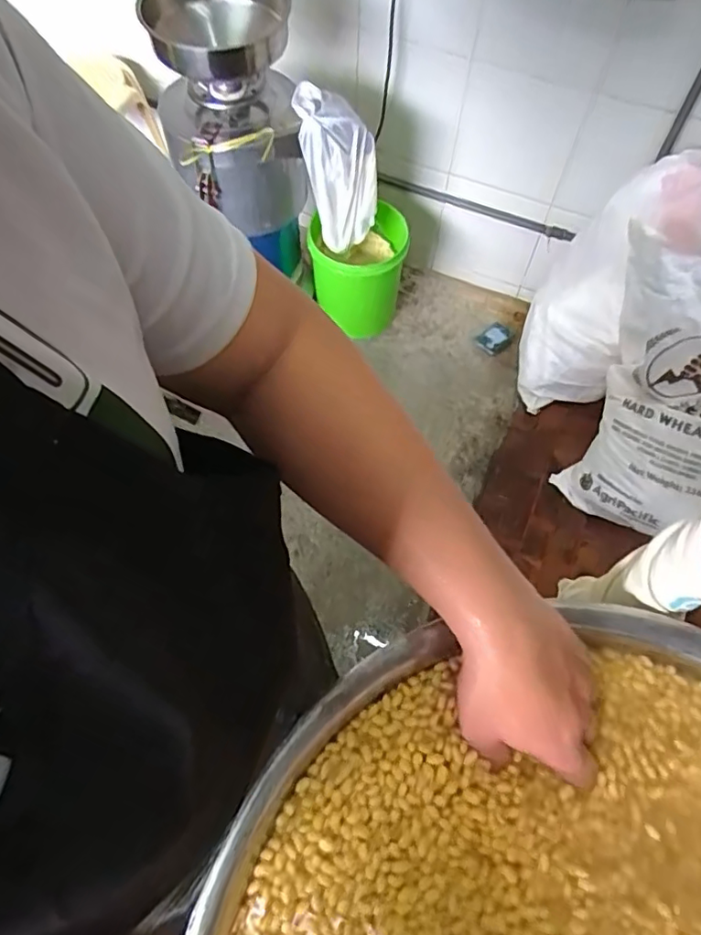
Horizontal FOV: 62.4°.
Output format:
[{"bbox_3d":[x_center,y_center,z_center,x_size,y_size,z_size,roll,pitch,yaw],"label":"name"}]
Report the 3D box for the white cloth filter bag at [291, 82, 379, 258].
[{"bbox_3d":[-0.035,-0.717,1.462,0.194,0.384,0.145,7,61,2],"label":"white cloth filter bag"}]

